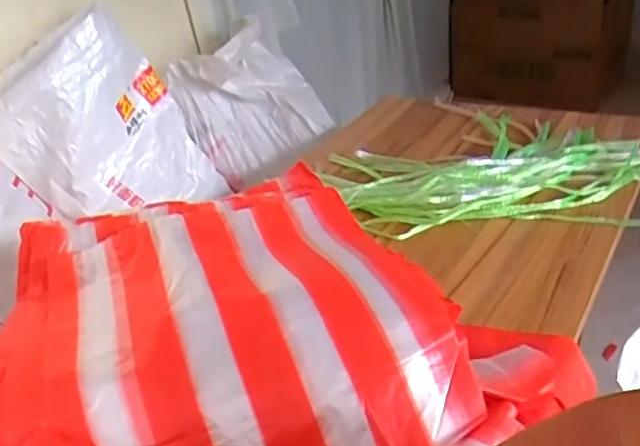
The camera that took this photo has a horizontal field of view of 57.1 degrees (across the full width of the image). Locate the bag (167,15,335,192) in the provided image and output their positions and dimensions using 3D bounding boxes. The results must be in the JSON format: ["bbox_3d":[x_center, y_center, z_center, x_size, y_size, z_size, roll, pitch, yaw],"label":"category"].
[{"bbox_3d":[-0.142,-0.219,1.102,0.243,0.255,0.117,-36,17,8],"label":"bag"}]

